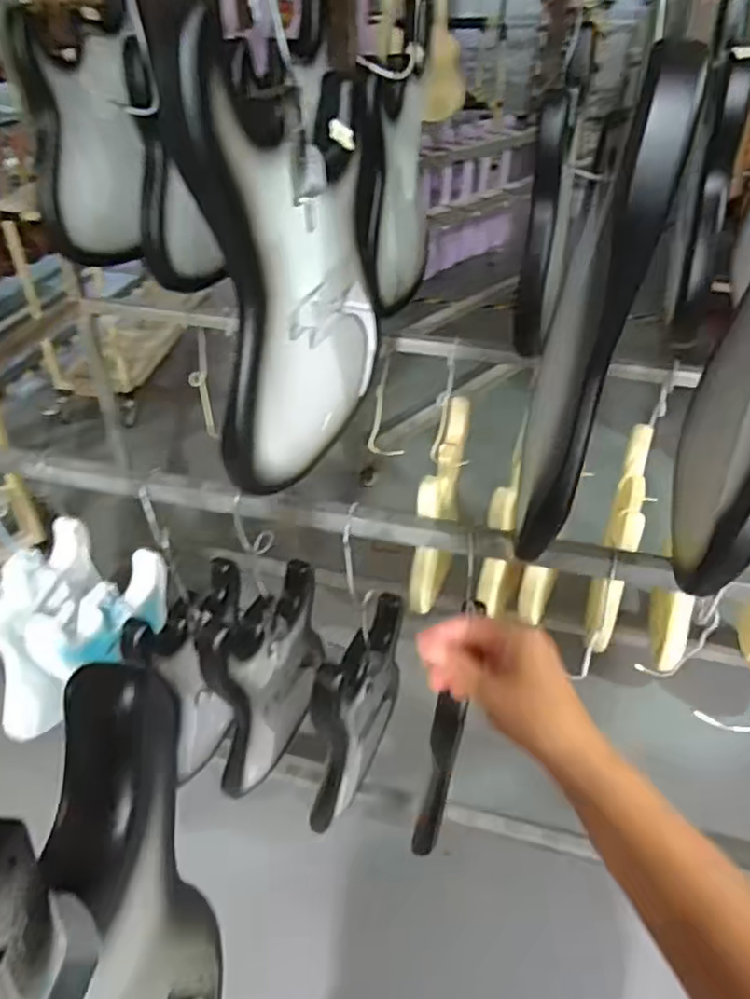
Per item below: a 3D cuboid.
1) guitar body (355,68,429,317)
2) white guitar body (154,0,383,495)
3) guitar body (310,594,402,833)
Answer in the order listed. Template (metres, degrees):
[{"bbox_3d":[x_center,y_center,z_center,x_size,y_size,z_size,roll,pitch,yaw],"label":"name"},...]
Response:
[{"bbox_3d":[0.034,-0.504,1.106,0.036,0.359,0.263,14,40,17],"label":"guitar body"},{"bbox_3d":[-0.080,-0.247,0.694,0.057,0.427,0.301,14,40,17],"label":"white guitar body"},{"bbox_3d":[-0.028,0.367,1.090,0.050,0.443,0.263,17,42,20],"label":"guitar body"}]

